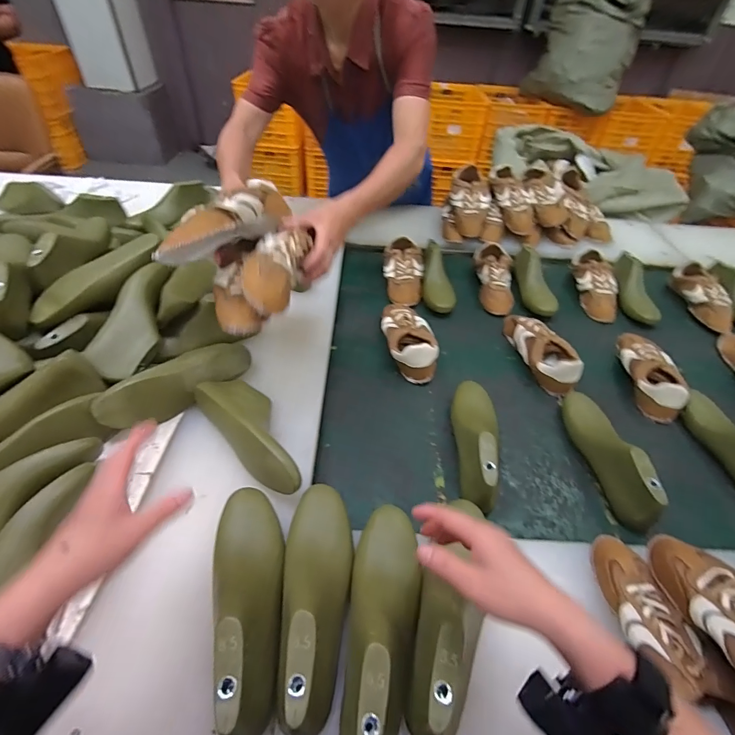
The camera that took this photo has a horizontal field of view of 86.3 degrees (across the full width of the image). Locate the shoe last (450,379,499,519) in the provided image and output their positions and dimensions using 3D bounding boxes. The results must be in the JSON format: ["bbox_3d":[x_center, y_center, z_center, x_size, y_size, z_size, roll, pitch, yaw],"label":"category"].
[{"bbox_3d":[0.188,0.116,0.665,0.084,0.092,0.246,10,47,5],"label":"shoe last"}]

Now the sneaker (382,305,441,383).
[{"bbox_3d":[0.088,-0.066,0.843,0.094,0.072,0.232,-3,47,-7],"label":"sneaker"}]

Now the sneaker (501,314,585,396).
[{"bbox_3d":[0.371,-0.048,0.846,0.083,0.077,0.239,-3,47,-7],"label":"sneaker"}]

